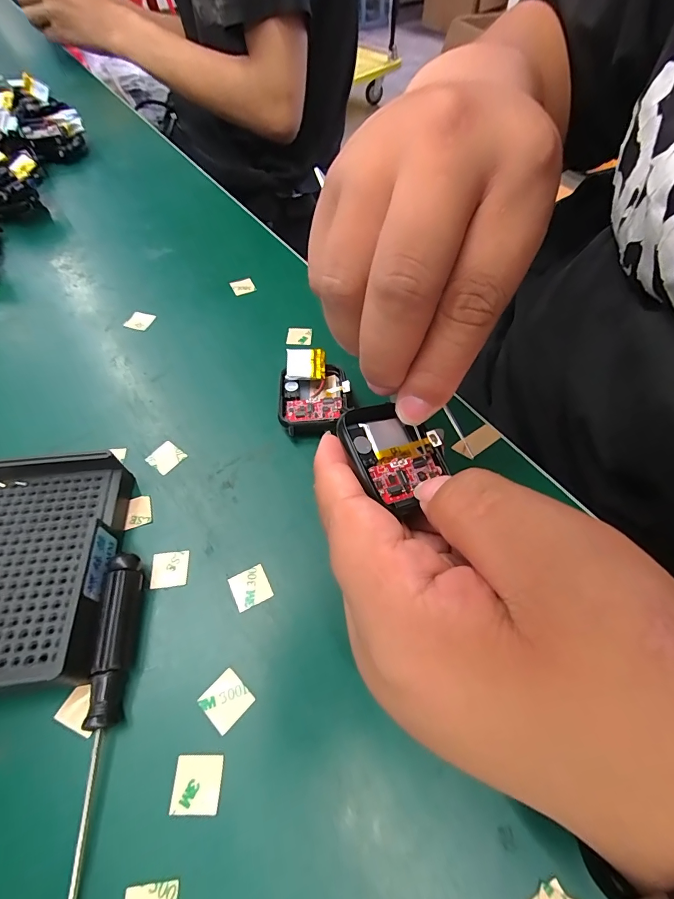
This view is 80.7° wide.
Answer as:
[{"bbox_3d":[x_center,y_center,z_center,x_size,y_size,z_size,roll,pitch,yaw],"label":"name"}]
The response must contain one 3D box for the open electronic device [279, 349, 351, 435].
[{"bbox_3d":[-0.013,-0.031,0.218,0.037,0.018,0.052,-3,57,-2],"label":"open electronic device"}]

